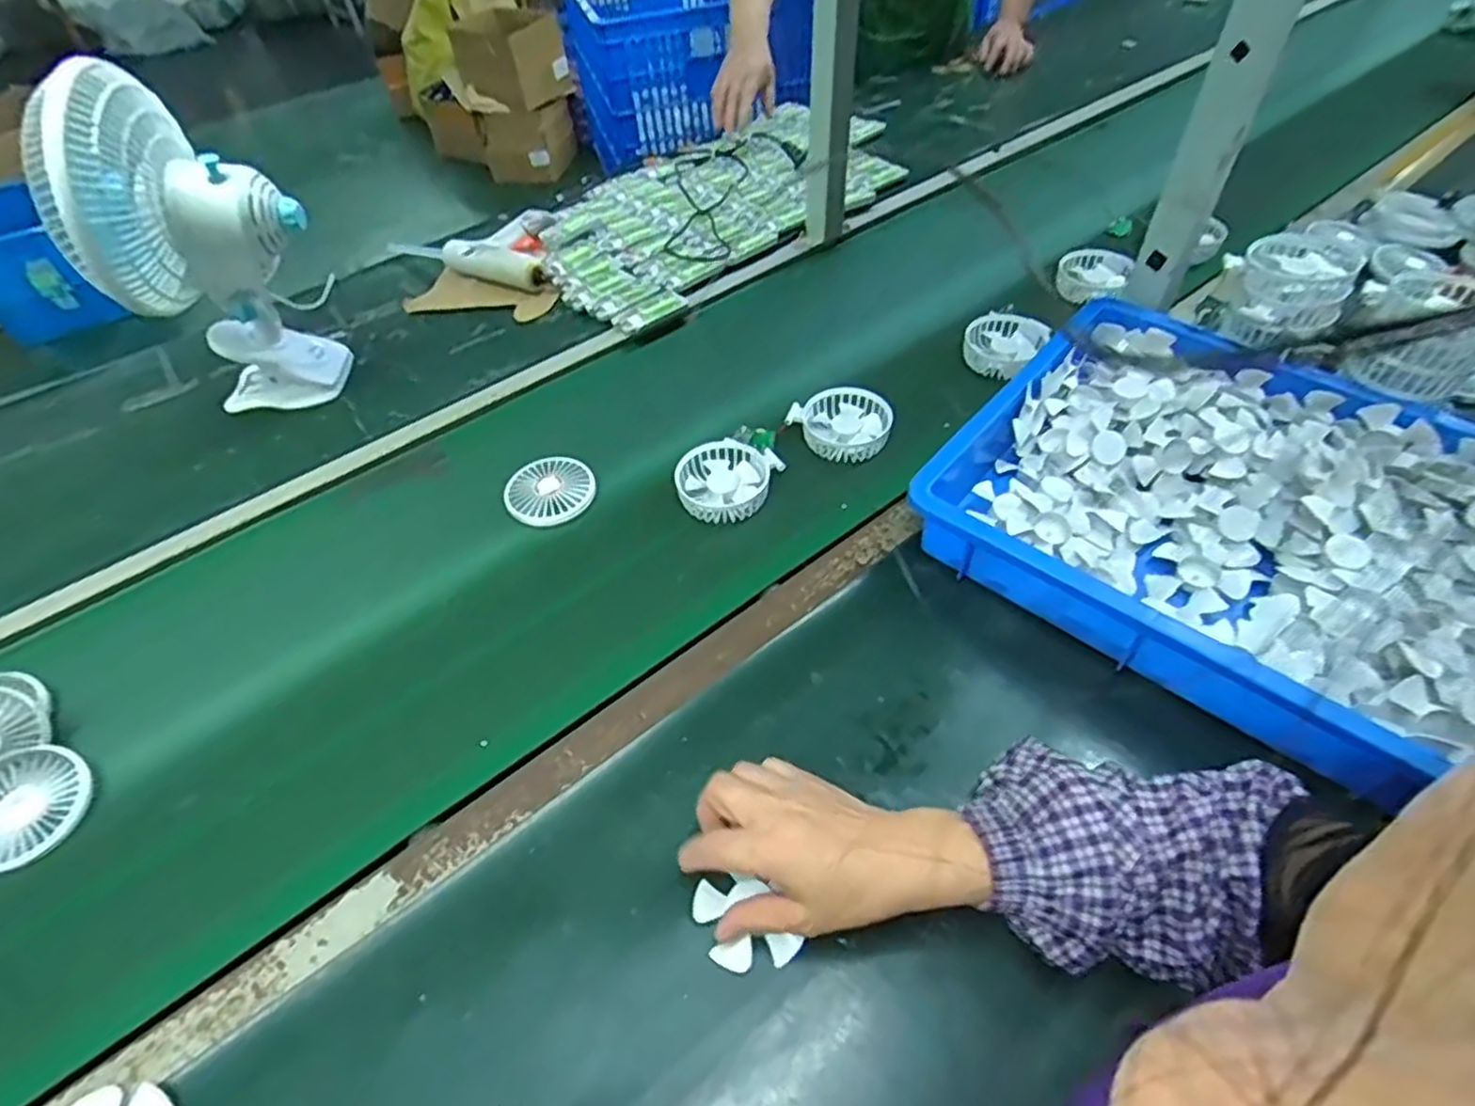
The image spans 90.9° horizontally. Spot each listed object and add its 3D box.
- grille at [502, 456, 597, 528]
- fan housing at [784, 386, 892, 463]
[{"bbox_3d":[-0.184,-0.062,0.718,0.078,0.007,0.083,3,58,-5],"label":"grille"},{"bbox_3d":[0.108,-0.133,0.746,0.095,0.030,0.079,-14,49,-6],"label":"fan housing"}]

